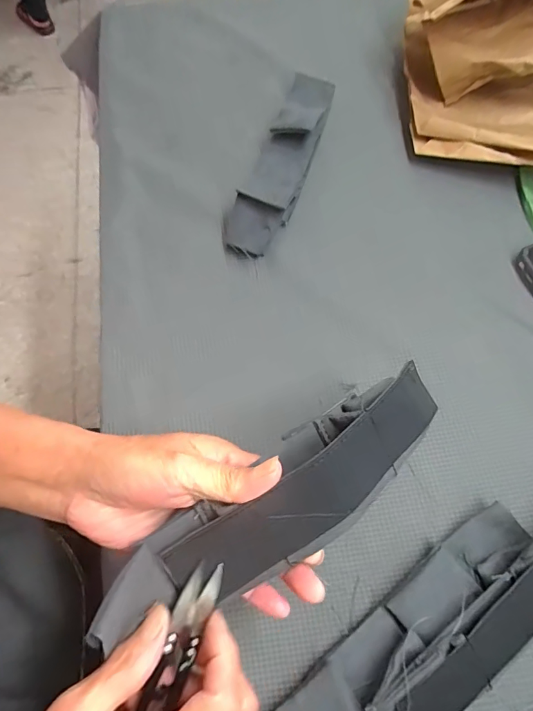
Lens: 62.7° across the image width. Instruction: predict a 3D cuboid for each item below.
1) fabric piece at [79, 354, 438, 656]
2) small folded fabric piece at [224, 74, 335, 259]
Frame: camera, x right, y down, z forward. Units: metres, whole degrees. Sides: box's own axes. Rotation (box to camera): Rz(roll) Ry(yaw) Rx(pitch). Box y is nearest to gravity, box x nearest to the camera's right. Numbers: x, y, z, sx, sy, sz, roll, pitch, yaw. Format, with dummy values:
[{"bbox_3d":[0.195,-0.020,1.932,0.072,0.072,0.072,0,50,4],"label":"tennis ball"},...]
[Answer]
[{"bbox_3d":[0.013,0.074,0.228,0.207,0.034,0.052,-31,71,-14],"label":"fabric piece"},{"bbox_3d":[0.015,-0.188,0.409,0.050,0.033,0.215,17,67,8],"label":"small folded fabric piece"}]

